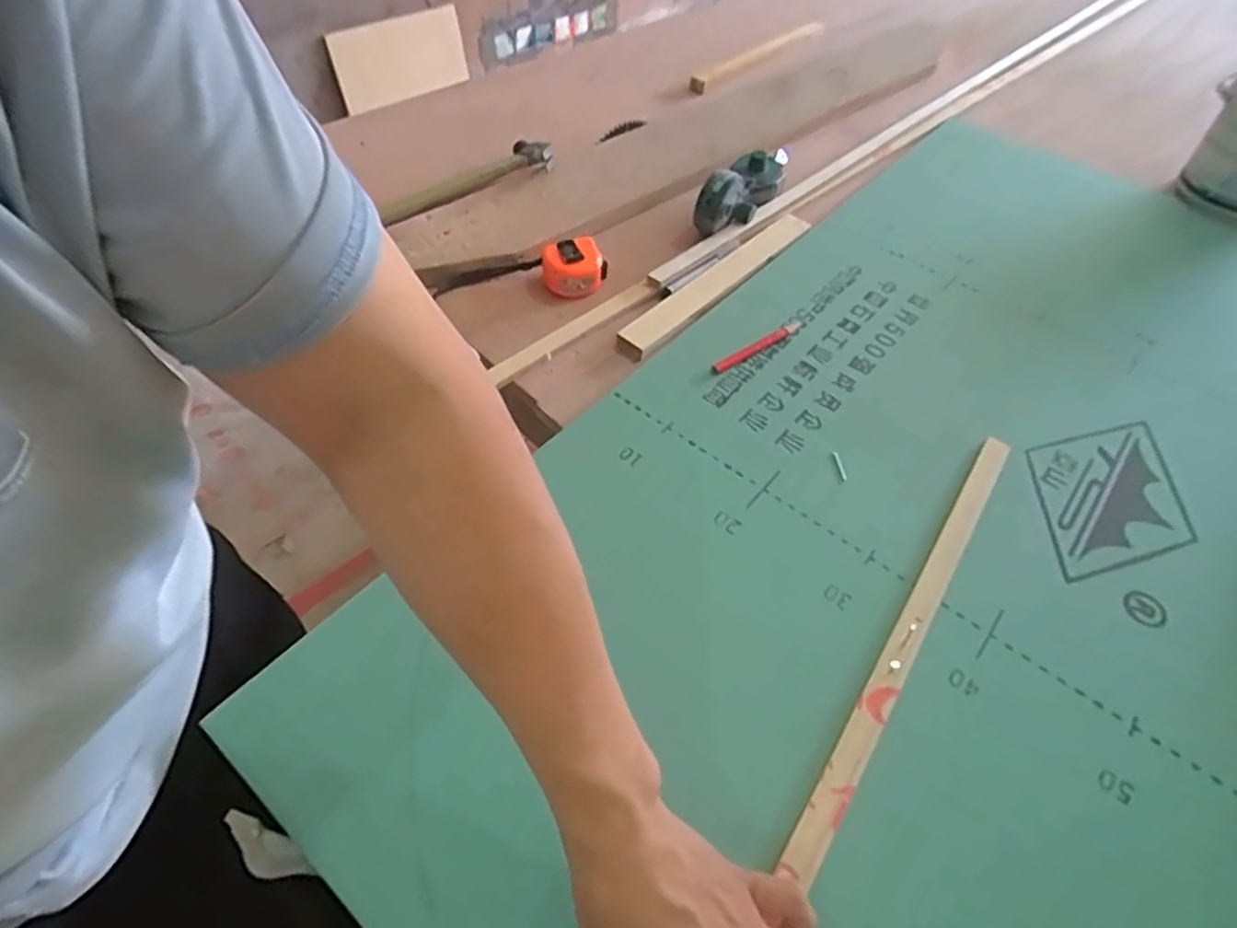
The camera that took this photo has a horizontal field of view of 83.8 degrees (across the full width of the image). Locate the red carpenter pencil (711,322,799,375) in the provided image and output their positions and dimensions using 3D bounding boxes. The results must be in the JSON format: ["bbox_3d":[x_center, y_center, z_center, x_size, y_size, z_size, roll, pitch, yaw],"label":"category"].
[{"bbox_3d":[0.144,-0.121,0.708,0.125,0.006,0.012,-30,72,-23],"label":"red carpenter pencil"}]

